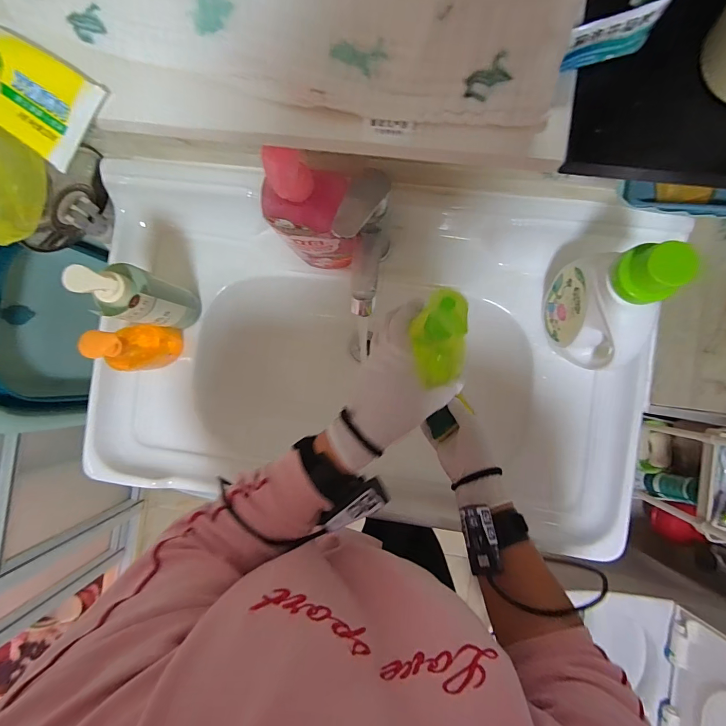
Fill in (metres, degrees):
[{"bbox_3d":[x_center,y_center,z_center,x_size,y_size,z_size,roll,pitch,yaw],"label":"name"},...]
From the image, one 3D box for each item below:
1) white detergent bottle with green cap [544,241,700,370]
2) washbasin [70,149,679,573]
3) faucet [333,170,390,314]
[{"bbox_3d":[0.290,-0.062,0.445,0.058,0.200,0.132,-15,89,3],"label":"white detergent bottle with green cap"},{"bbox_3d":[0.000,-0.007,0.595,0.795,0.177,0.470,8,90,3],"label":"washbasin"},{"bbox_3d":[-0.002,-0.124,0.472,0.050,0.181,0.118,13,90,3],"label":"faucet"}]

